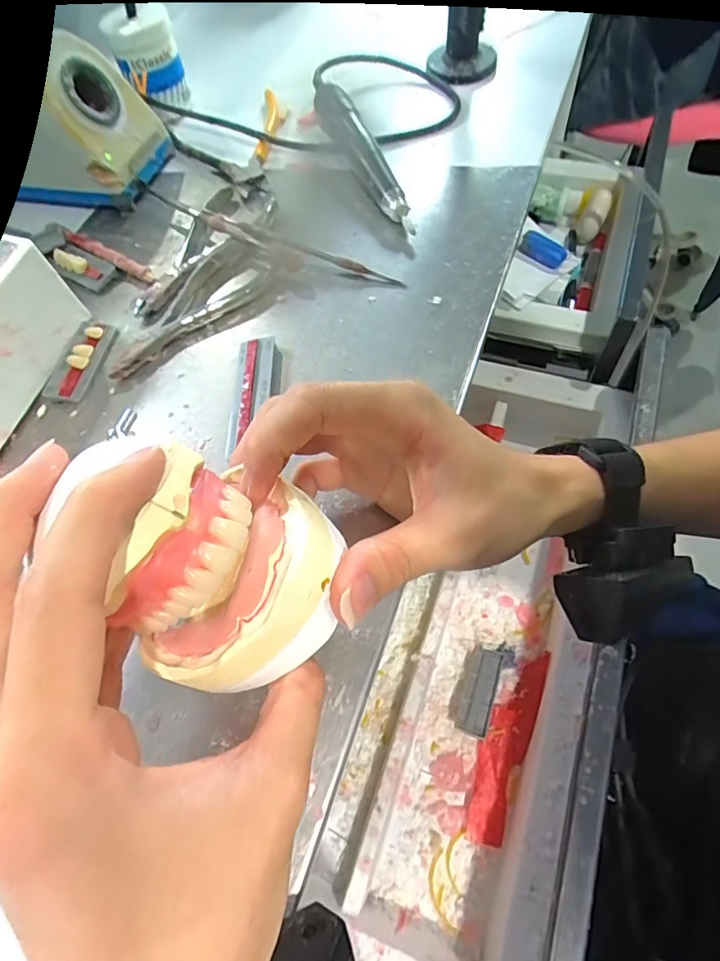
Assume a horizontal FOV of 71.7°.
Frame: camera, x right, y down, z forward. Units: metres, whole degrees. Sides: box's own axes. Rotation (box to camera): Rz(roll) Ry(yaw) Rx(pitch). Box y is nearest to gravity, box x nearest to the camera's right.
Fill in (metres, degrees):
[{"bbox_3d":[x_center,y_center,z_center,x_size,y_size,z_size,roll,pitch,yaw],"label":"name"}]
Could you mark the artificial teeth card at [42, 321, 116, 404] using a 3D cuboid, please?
[{"bbox_3d":[-0.175,-0.076,0.313,0.027,0.008,0.061,8,63,11],"label":"artificial teeth card"}]

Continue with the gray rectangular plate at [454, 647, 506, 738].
[{"bbox_3d":[0.086,0.150,0.357,0.021,0.014,0.058,19,66,16],"label":"gray rectangular plate"}]

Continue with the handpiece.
[{"bbox_3d":[0.001,-0.241,0.366,0.019,0.025,0.171,-23,62,-5],"label":"handpiece"}]

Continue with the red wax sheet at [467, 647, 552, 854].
[{"bbox_3d":[0.100,0.176,0.338,0.028,0.023,0.121,19,66,16],"label":"red wax sheet"}]

